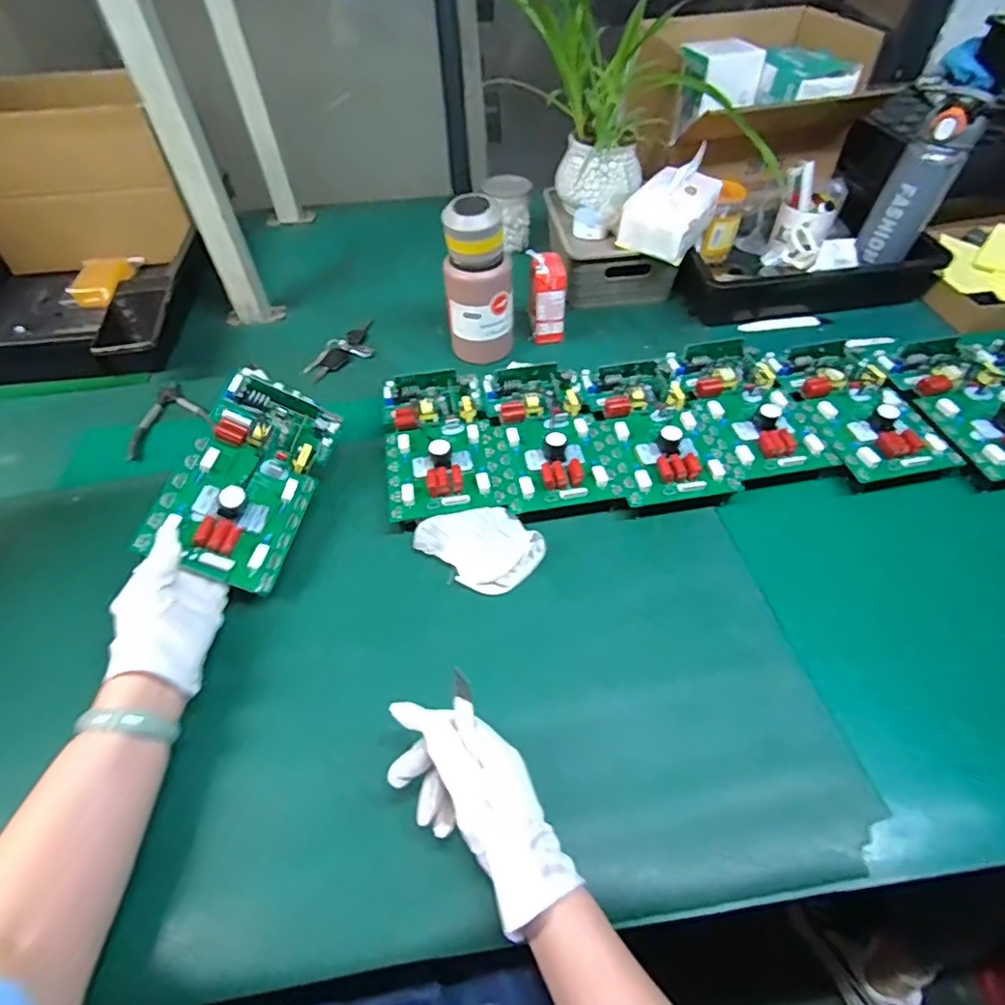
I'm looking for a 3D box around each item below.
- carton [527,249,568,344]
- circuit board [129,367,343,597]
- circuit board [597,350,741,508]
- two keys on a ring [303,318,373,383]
[{"bbox_3d":[0.064,-0.290,0.806,0.047,0.121,0.061,-6,51,-2],"label":"carton"},{"bbox_3d":[-0.252,-0.030,0.571,0.122,0.029,0.218,25,58,-19],"label":"circuit board"},{"bbox_3d":[0.183,-0.096,0.659,0.122,0.033,0.214,-6,51,-2],"label":"circuit board"},{"bbox_3d":[-0.230,-0.224,0.830,0.052,0.023,0.137,31,59,24],"label":"two keys on a ring"}]

